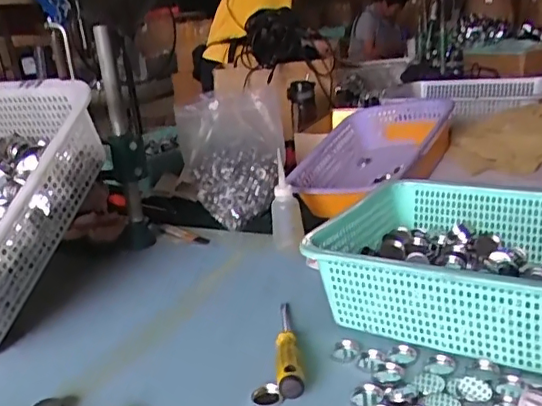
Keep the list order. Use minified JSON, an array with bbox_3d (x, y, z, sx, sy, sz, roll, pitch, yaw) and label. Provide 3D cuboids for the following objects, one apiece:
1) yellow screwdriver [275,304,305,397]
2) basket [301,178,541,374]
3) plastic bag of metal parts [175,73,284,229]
[{"bbox_3d":[0.016,0.157,0.673,0.027,0.031,0.195,-6,18,-1],"label":"yellow screwdriver"},{"bbox_3d":[0.257,0.079,0.682,0.412,0.121,0.287,7,21,33],"label":"basket"},{"bbox_3d":[-0.072,-0.088,1.115,0.201,0.223,0.183,-7,18,-5],"label":"plastic bag of metal parts"}]

